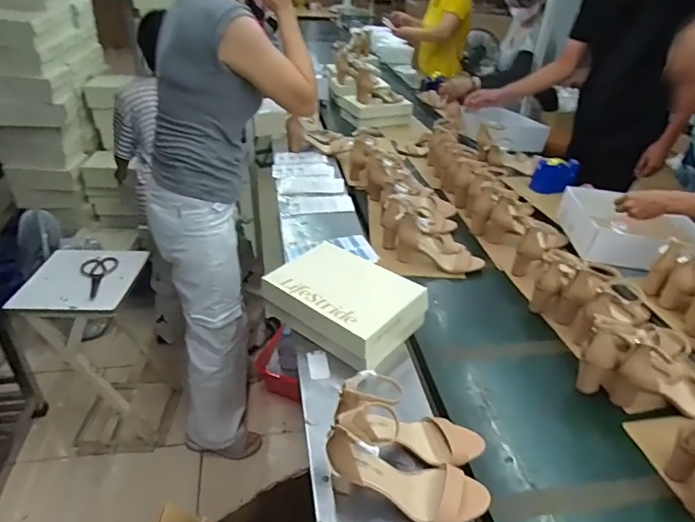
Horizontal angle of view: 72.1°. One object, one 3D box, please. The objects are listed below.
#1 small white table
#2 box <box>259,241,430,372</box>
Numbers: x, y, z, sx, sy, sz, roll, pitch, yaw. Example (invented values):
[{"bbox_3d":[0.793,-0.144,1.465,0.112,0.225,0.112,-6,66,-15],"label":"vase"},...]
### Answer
[{"bbox_3d":[-0.790,0.327,1.569,0.354,0.677,0.288,-4,34,-12],"label":"small white table"},{"bbox_3d":[-0.017,0.079,1.017,0.303,0.082,0.252,26,39,30],"label":"box"}]

